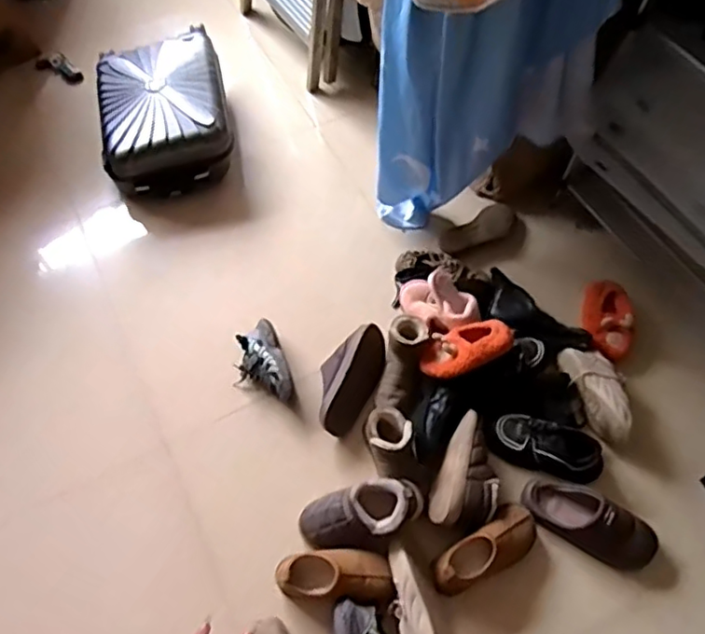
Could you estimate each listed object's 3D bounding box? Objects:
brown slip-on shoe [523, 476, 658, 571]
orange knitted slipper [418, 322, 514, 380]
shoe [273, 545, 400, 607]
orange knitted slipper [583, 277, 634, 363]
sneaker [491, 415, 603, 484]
[{"bbox_3d":[0.530,0.455,1.333,0.298,0.080,0.121,31,65,16],"label":"brown slip-on shoe"},{"bbox_3d":[0.276,0.069,1.453,0.230,0.061,0.125,-23,63,-12],"label":"orange knitted slipper"},{"bbox_3d":[-0.033,0.541,1.265,0.242,0.066,0.110,5,61,3],"label":"shoe"},{"bbox_3d":[0.688,-0.001,1.611,0.124,0.066,0.244,7,61,4],"label":"orange knitted slipper"},{"bbox_3d":[0.456,0.300,1.403,0.266,0.083,0.120,22,63,12],"label":"sneaker"}]

